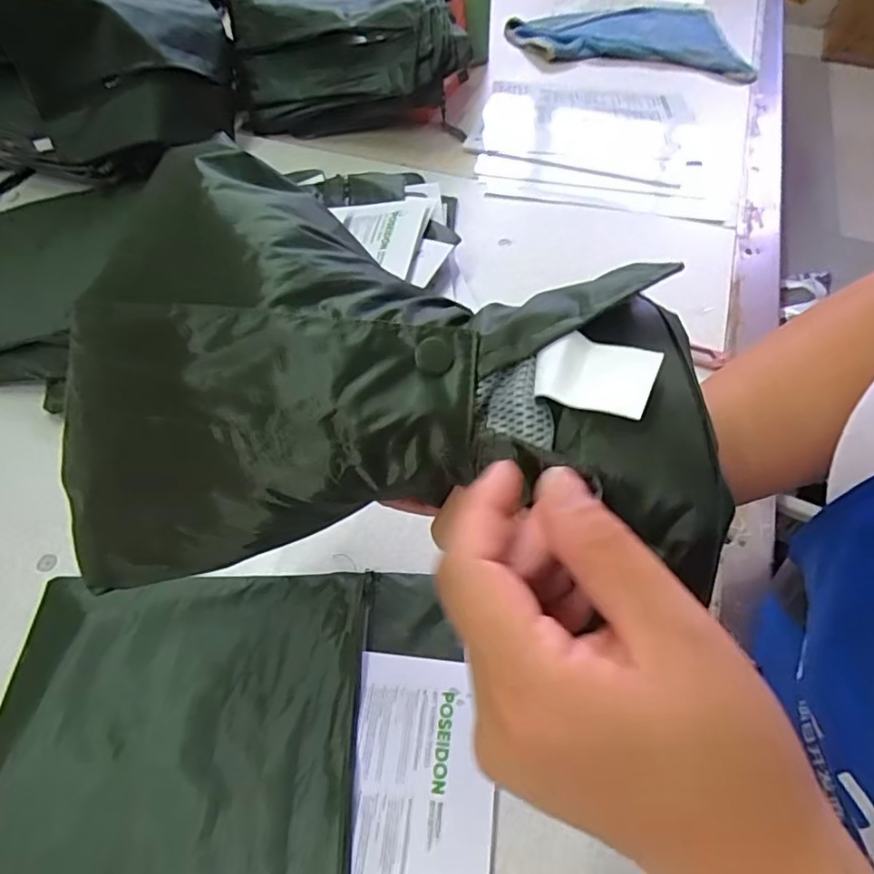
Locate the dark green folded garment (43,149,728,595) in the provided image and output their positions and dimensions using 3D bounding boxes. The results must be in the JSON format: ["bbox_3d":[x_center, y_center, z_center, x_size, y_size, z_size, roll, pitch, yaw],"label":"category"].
[{"bbox_3d":[-0.024,-0.030,0.239,0.254,0.094,0.171,4,55,2],"label":"dark green folded garment"}]

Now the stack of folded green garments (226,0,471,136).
[{"bbox_3d":[-0.116,-0.535,0.776,0.308,0.143,0.246,3,55,1],"label":"stack of folded green garments"}]

